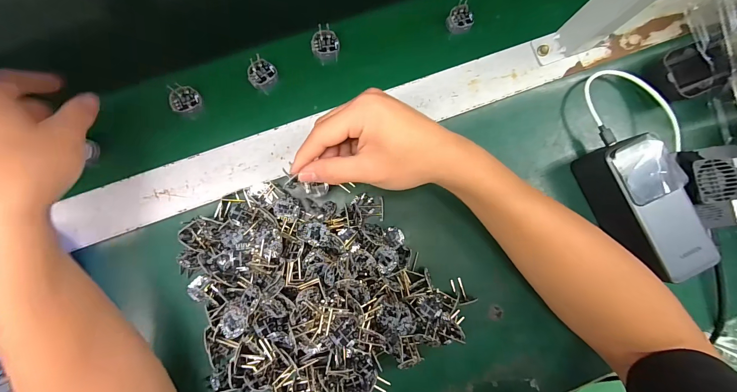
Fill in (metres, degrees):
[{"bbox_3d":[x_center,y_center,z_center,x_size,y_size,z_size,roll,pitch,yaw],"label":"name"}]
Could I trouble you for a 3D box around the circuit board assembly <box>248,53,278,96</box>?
[{"bbox_3d":[-0.110,-0.126,0.331,0.025,0.026,0.028,44,85,1],"label":"circuit board assembly"}]

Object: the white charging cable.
[{"bbox_3d":[0.269,-0.087,0.332,0.077,0.030,0.100,-14,86,-4],"label":"white charging cable"}]

